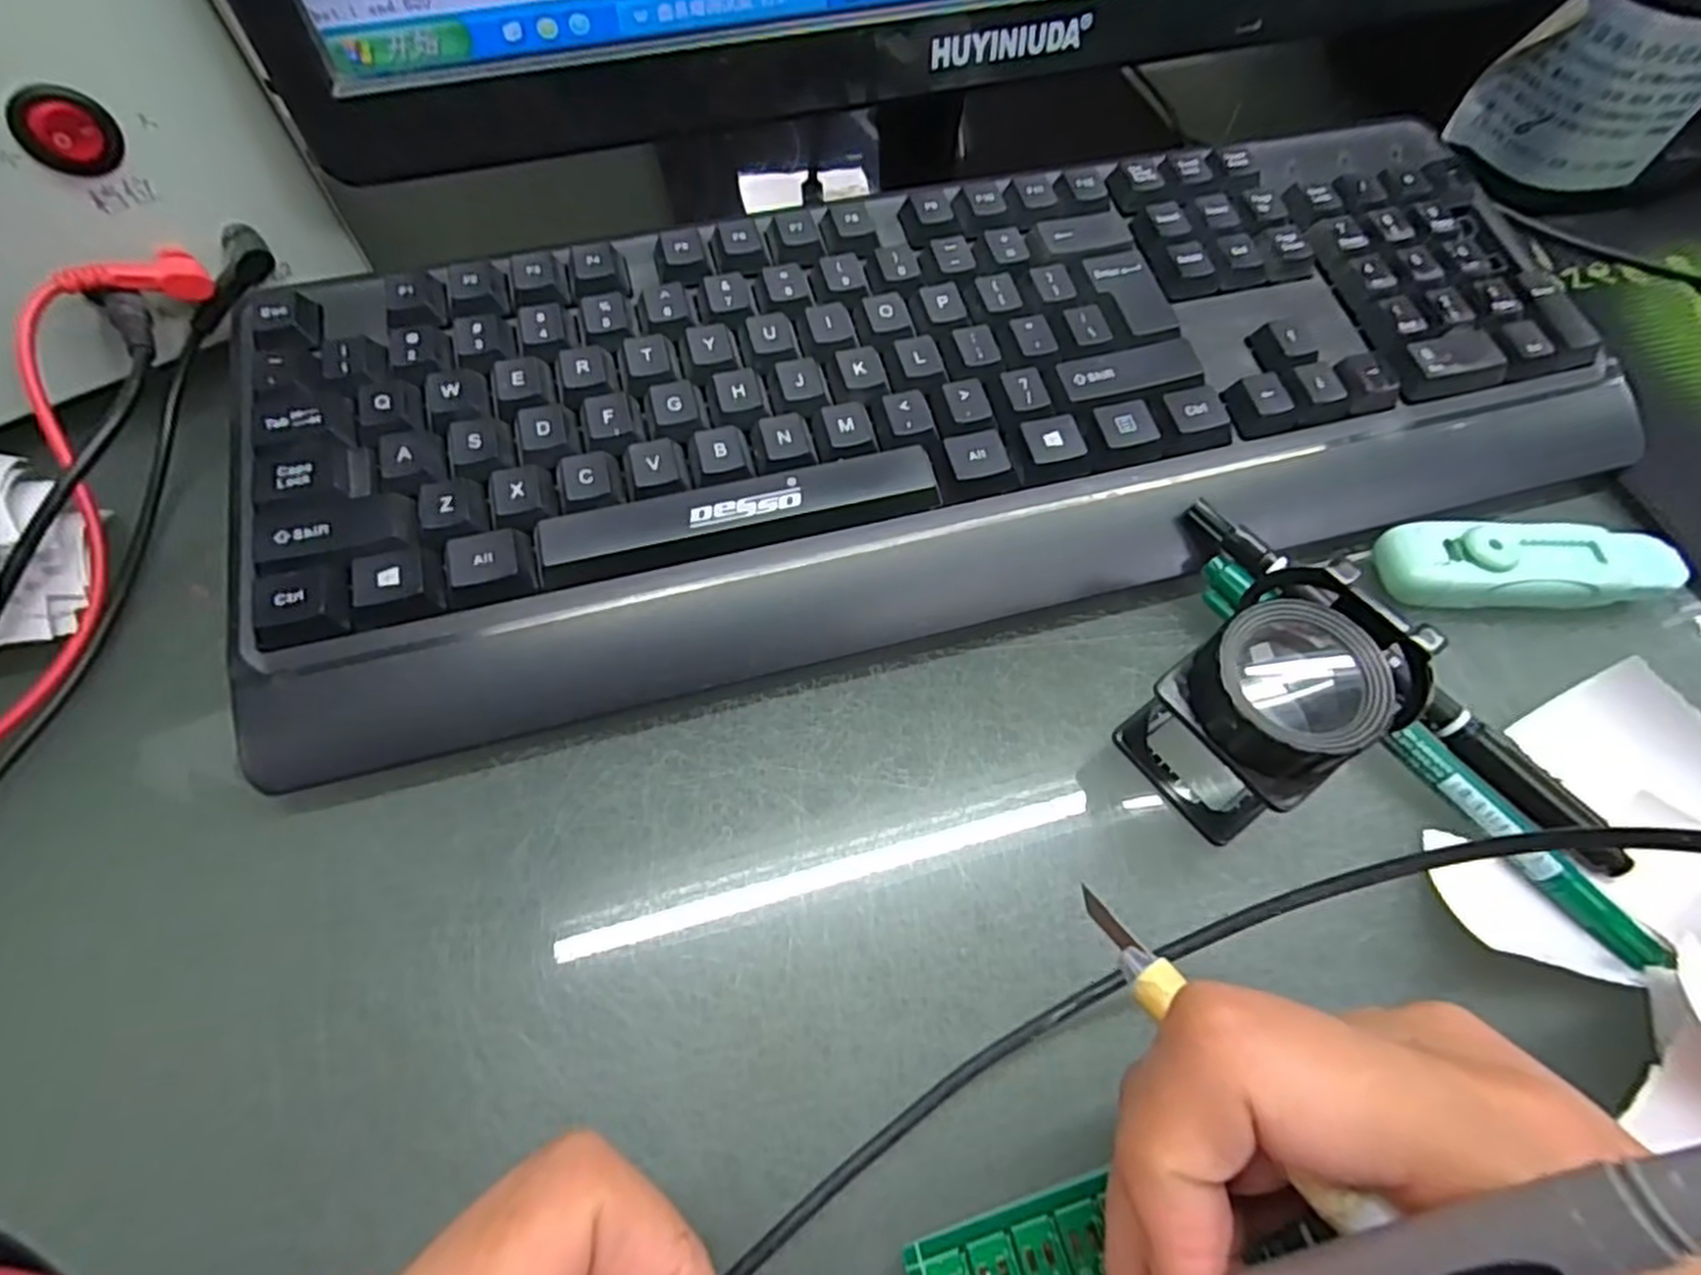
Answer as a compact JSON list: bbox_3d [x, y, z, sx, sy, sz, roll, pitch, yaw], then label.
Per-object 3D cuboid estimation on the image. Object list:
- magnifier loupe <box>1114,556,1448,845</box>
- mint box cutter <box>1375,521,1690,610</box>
[{"bbox_3d":[0.104,0.017,0.192,0.048,0.060,0.040,-31,67,-17],"label":"magnifier loupe"},{"bbox_3d":[0.211,-0.022,0.237,0.087,0.020,0.024,0,62,-1],"label":"mint box cutter"}]

